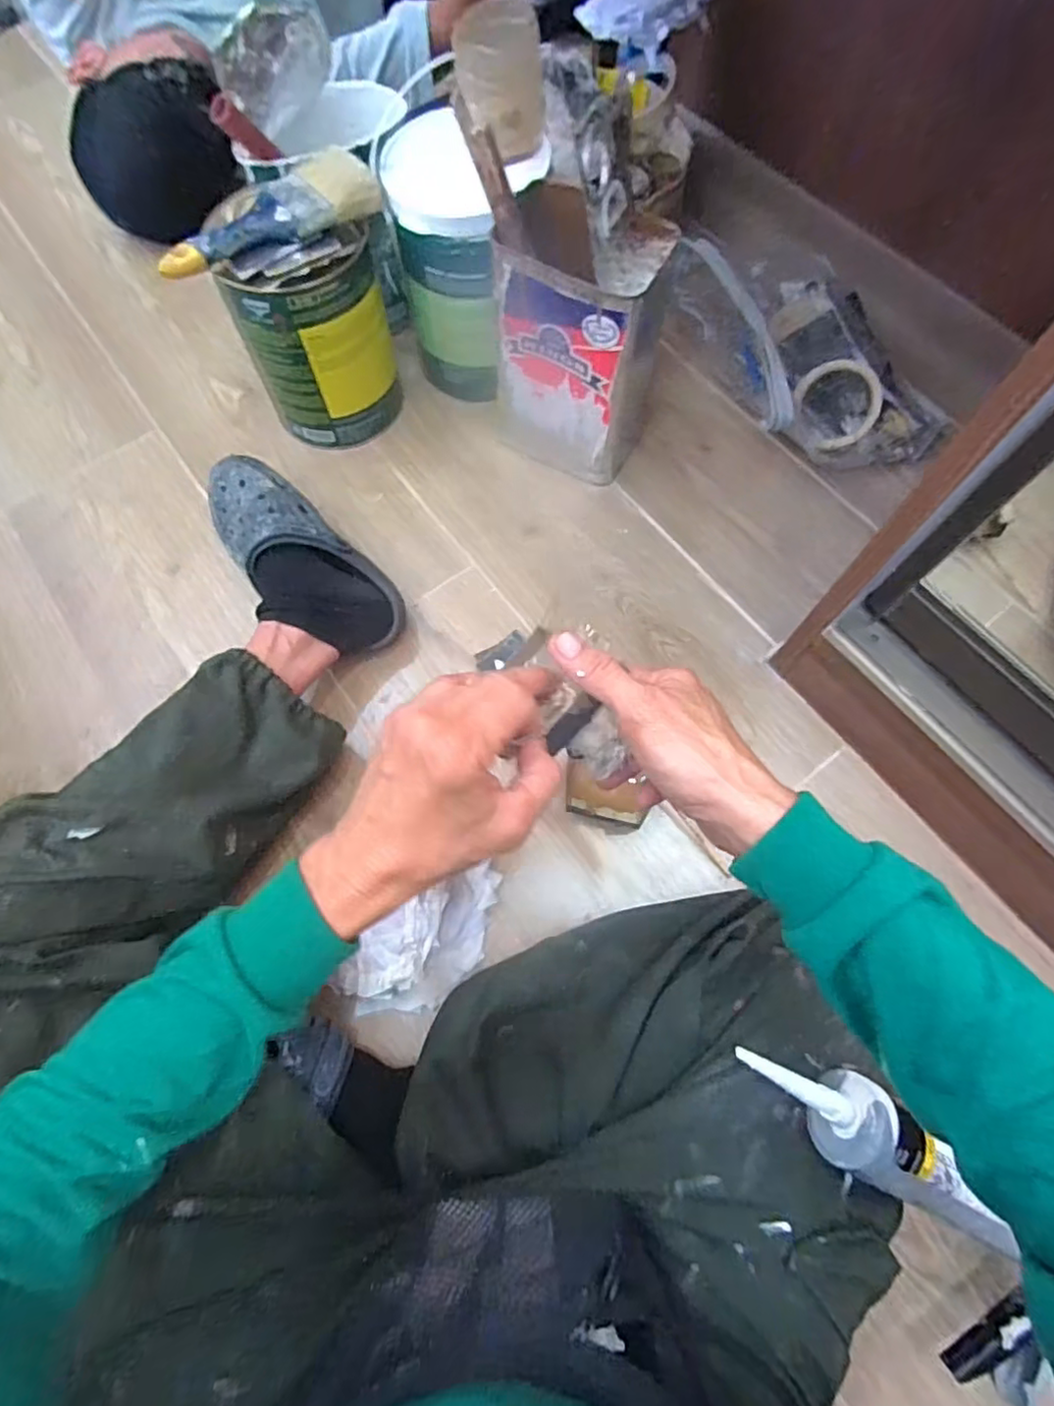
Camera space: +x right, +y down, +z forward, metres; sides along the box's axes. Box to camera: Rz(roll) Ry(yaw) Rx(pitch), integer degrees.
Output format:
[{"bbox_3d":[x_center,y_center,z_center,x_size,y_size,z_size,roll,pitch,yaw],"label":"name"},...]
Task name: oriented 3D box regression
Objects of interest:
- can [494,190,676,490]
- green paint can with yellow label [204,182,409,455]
[{"bbox_3d":[0.052,-0.371,0.665,0.156,0.236,0.108,26,73,9],"label":"can"},{"bbox_3d":[-0.228,-0.413,0.696,0.144,0.200,0.144,0,71,0],"label":"green paint can with yellow label"}]

